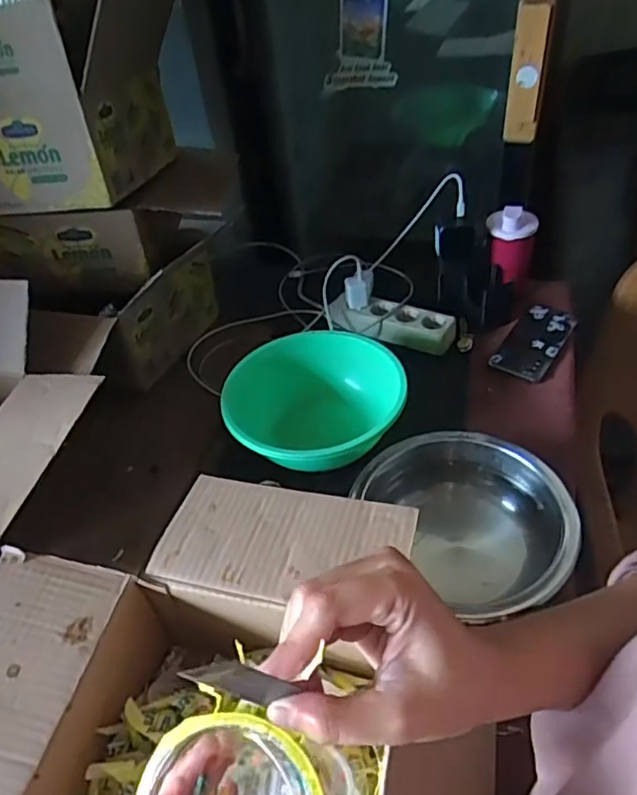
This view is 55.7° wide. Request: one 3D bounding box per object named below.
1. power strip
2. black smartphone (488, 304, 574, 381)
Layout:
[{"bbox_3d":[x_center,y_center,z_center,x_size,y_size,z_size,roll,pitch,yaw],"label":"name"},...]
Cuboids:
[{"bbox_3d":[0.112,-0.121,0.956,0.204,0.039,0.071,18,48,23],"label":"power strip"},{"bbox_3d":[0.328,-0.087,0.909,0.079,0.017,0.163,24,51,28],"label":"black smartphone"}]

